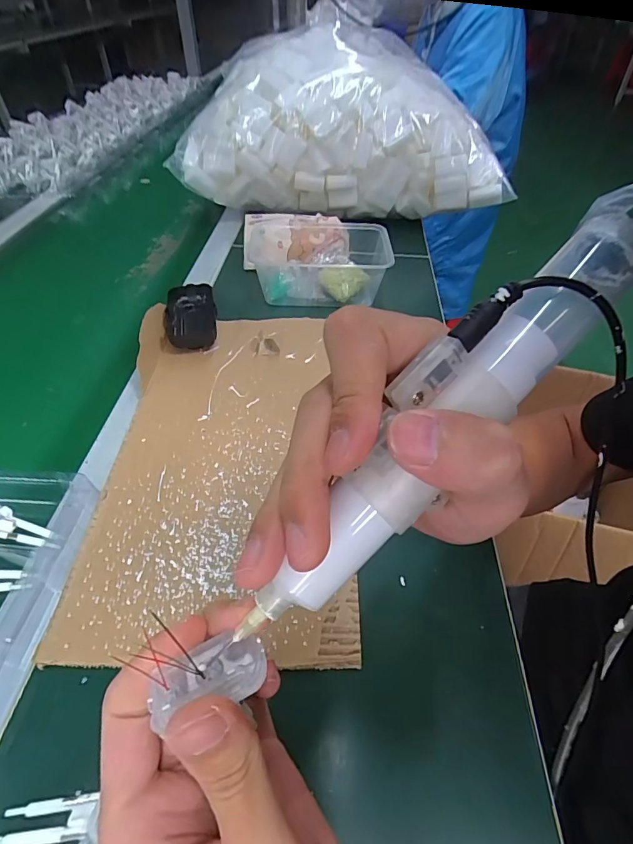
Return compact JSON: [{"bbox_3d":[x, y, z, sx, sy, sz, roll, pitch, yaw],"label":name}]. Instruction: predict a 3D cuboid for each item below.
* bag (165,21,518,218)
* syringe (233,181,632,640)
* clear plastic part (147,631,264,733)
[{"bbox_3d":[0.038,-0.448,0.675,0.461,0.218,0.178,2,46,1],"label":"bag"},{"bbox_3d":[0.045,-0.004,0.139,0.172,0.030,0.028,-47,56,-2],"label":"syringe"},{"bbox_3d":[-0.034,0.080,0.141,0.035,0.005,0.019,-16,47,-9],"label":"clear plastic part"}]

